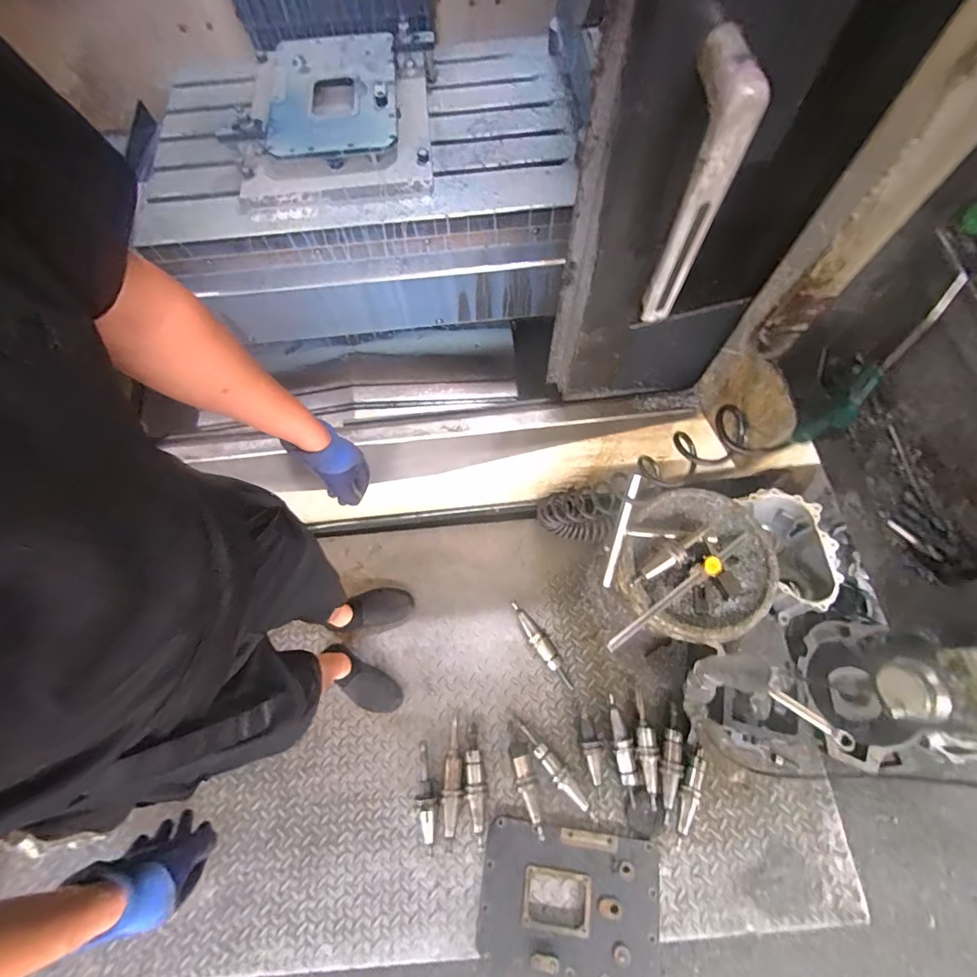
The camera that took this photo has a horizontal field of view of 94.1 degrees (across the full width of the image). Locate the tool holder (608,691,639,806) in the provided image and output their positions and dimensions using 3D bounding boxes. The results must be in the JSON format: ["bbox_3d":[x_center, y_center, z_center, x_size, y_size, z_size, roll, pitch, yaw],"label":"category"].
[{"bbox_3d":[0.320,0.626,1.090,0.047,0.047,0.240,-6,68,-2],"label":"tool holder"}]

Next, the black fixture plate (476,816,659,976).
[{"bbox_3d":[0.176,0.894,0.987,0.377,0.042,0.256,9,68,1],"label":"black fixture plate"}]

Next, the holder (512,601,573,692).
[{"bbox_3d":[0.138,0.406,1.186,0.049,0.045,0.250,-34,72,-13],"label":"holder"}]

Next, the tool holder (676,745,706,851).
[{"bbox_3d":[0.460,0.710,1.056,0.049,0.053,0.217,26,70,10],"label":"tool holder"}]

